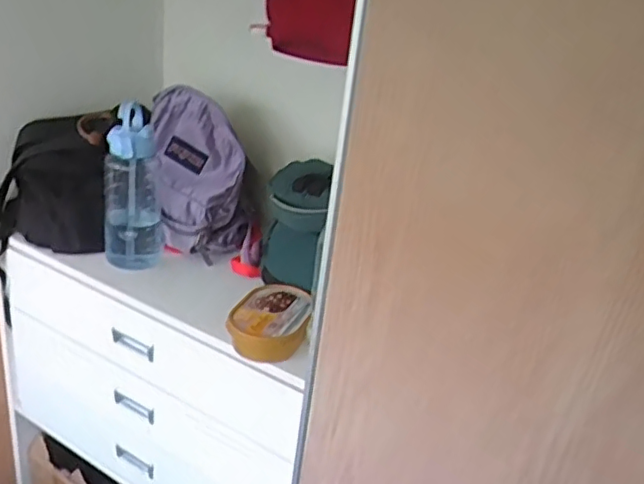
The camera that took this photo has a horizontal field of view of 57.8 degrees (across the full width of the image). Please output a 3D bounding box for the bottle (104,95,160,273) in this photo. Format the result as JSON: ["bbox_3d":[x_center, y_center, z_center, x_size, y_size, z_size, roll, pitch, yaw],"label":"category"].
[{"bbox_3d":[-0.384,-0.097,1.189,0.110,0.335,0.104,0,24,-17],"label":"bottle"}]

